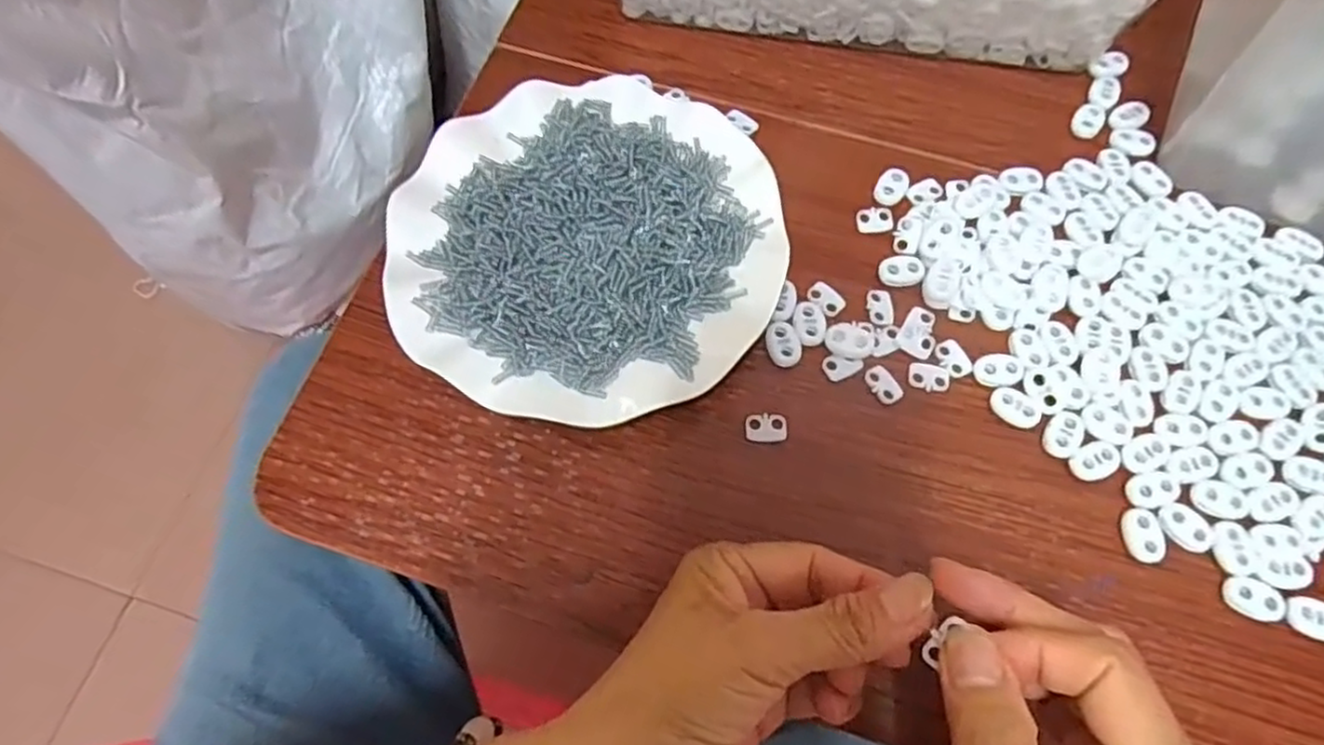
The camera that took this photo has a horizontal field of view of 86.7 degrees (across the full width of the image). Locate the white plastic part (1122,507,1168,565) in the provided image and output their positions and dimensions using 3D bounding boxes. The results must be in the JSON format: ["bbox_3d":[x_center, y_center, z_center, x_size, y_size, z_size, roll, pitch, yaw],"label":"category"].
[{"bbox_3d":[0.206,0.070,0.300,0.014,0.006,0.022,3,68,2],"label":"white plastic part"}]

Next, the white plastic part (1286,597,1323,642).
[{"bbox_3d":[0.268,0.101,0.287,0.021,0.006,0.016,10,69,5],"label":"white plastic part"}]

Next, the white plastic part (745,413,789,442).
[{"bbox_3d":[0.048,0.025,0.320,0.019,0.004,0.013,-2,68,0],"label":"white plastic part"}]

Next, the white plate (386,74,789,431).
[{"bbox_3d":[-0.035,-0.063,0.344,0.178,0.028,0.185,0,68,1],"label":"white plate"}]

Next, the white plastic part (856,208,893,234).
[{"bbox_3d":[0.110,-0.079,0.362,0.018,0.004,0.014,-4,68,-1],"label":"white plastic part"}]

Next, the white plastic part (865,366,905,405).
[{"bbox_3d":[0.104,0.005,0.327,0.012,0.004,0.019,-33,72,-12],"label":"white plastic part"}]

